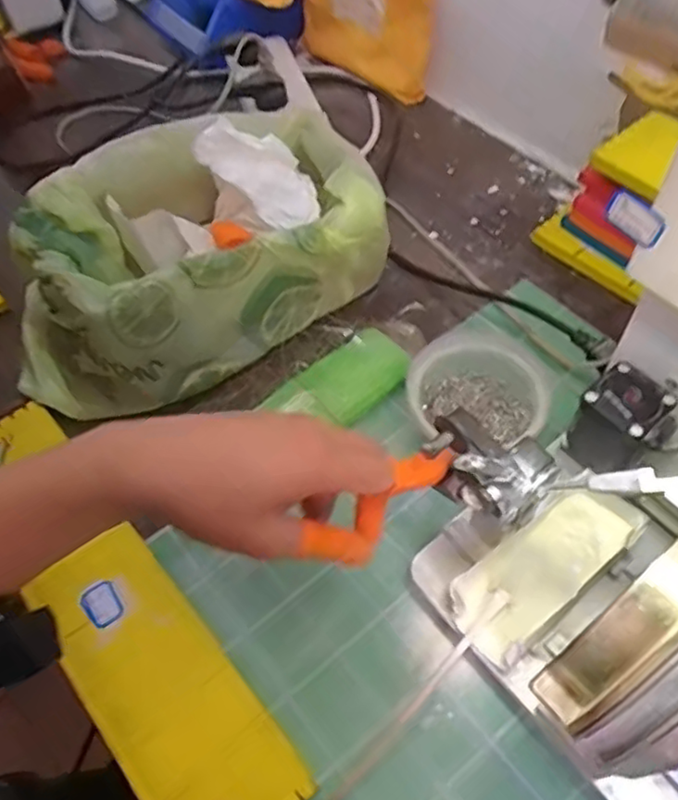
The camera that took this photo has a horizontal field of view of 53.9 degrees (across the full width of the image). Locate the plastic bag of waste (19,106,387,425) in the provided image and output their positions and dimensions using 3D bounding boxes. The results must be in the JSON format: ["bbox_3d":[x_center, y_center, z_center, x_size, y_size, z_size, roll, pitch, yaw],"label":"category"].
[{"bbox_3d":[-0.116,-0.112,0.533,0.307,0.128,0.162,-31,60,-16],"label":"plastic bag of waste"}]

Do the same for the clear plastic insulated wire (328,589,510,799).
[{"bbox_3d":[0.048,0.174,0.390,0.007,0.012,0.156,39,78,25],"label":"clear plastic insulated wire"}]

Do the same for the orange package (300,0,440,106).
[{"bbox_3d":[0.030,-0.427,0.711,0.058,0.166,0.174,-35,61,-19],"label":"orange package"}]

